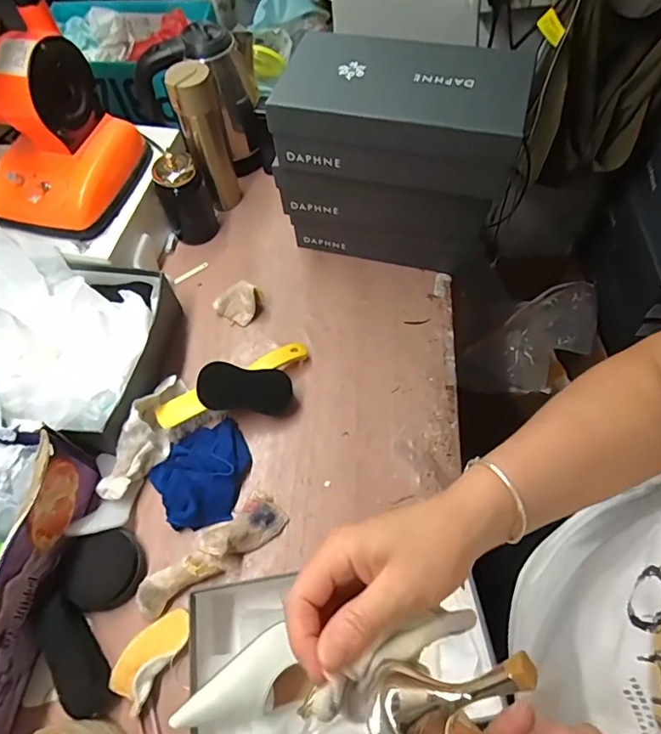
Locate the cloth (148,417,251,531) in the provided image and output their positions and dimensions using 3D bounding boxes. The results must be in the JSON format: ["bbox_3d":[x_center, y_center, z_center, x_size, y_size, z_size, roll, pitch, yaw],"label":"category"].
[{"bbox_3d":[-0.166,0.138,0.658,0.124,0.034,0.124,-29,64,-12],"label":"cloth"}]

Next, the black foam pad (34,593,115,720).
[{"bbox_3d":[-0.281,0.316,0.551,0.020,0.065,0.129,-36,77,19],"label":"black foam pad"}]

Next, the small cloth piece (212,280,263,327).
[{"bbox_3d":[-0.146,-0.104,0.786,0.063,0.044,0.061,36,69,20],"label":"small cloth piece"}]

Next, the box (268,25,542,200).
[{"bbox_3d":[0.087,-0.321,0.622,0.285,0.109,0.153,14,63,10],"label":"box"}]

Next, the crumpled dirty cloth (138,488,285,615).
[{"bbox_3d":[-0.142,0.226,0.605,0.189,0.043,0.054,-38,66,-17],"label":"crumpled dirty cloth"}]

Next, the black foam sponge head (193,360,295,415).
[{"bbox_3d":[-0.114,0.030,0.682,0.130,0.025,0.064,11,96,-22],"label":"black foam sponge head"}]

